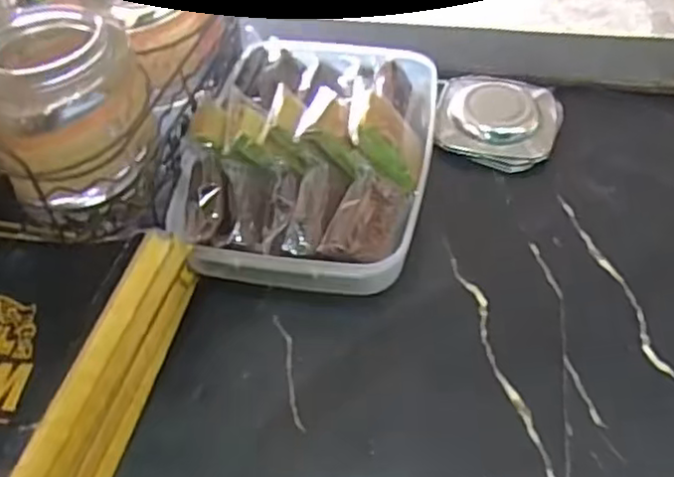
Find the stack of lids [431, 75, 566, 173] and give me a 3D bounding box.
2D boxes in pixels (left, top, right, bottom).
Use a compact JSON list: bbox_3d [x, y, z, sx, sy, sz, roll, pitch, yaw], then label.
[{"bbox_3d":[0.150,-0.113,0.648,0.110,0.021,0.108,15,52,15],"label":"stack of lids"}]

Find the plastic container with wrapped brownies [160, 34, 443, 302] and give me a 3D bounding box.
[{"bbox_3d":[-0.022,-0.078,0.591,0.194,0.080,0.278,7,51,9],"label":"plastic container with wrapped brownies"}]

